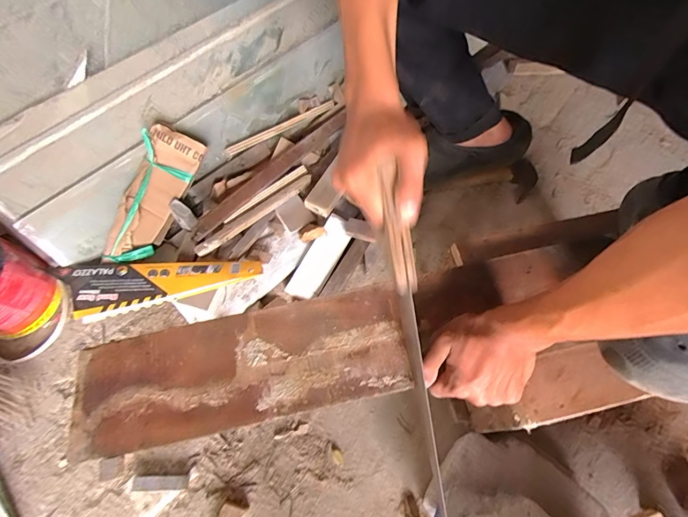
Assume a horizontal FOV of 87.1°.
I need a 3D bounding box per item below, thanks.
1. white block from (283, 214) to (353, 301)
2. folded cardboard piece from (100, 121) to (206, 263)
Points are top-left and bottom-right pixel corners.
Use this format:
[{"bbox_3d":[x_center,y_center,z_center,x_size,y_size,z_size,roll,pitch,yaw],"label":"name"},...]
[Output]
[{"bbox_3d":[-0.042,-0.005,0.690,0.058,0.016,0.180,26,67,12],"label":"white block"},{"bbox_3d":[-0.347,-0.112,0.656,0.091,0.022,0.254,25,87,-25],"label":"folded cardboard piece"}]

